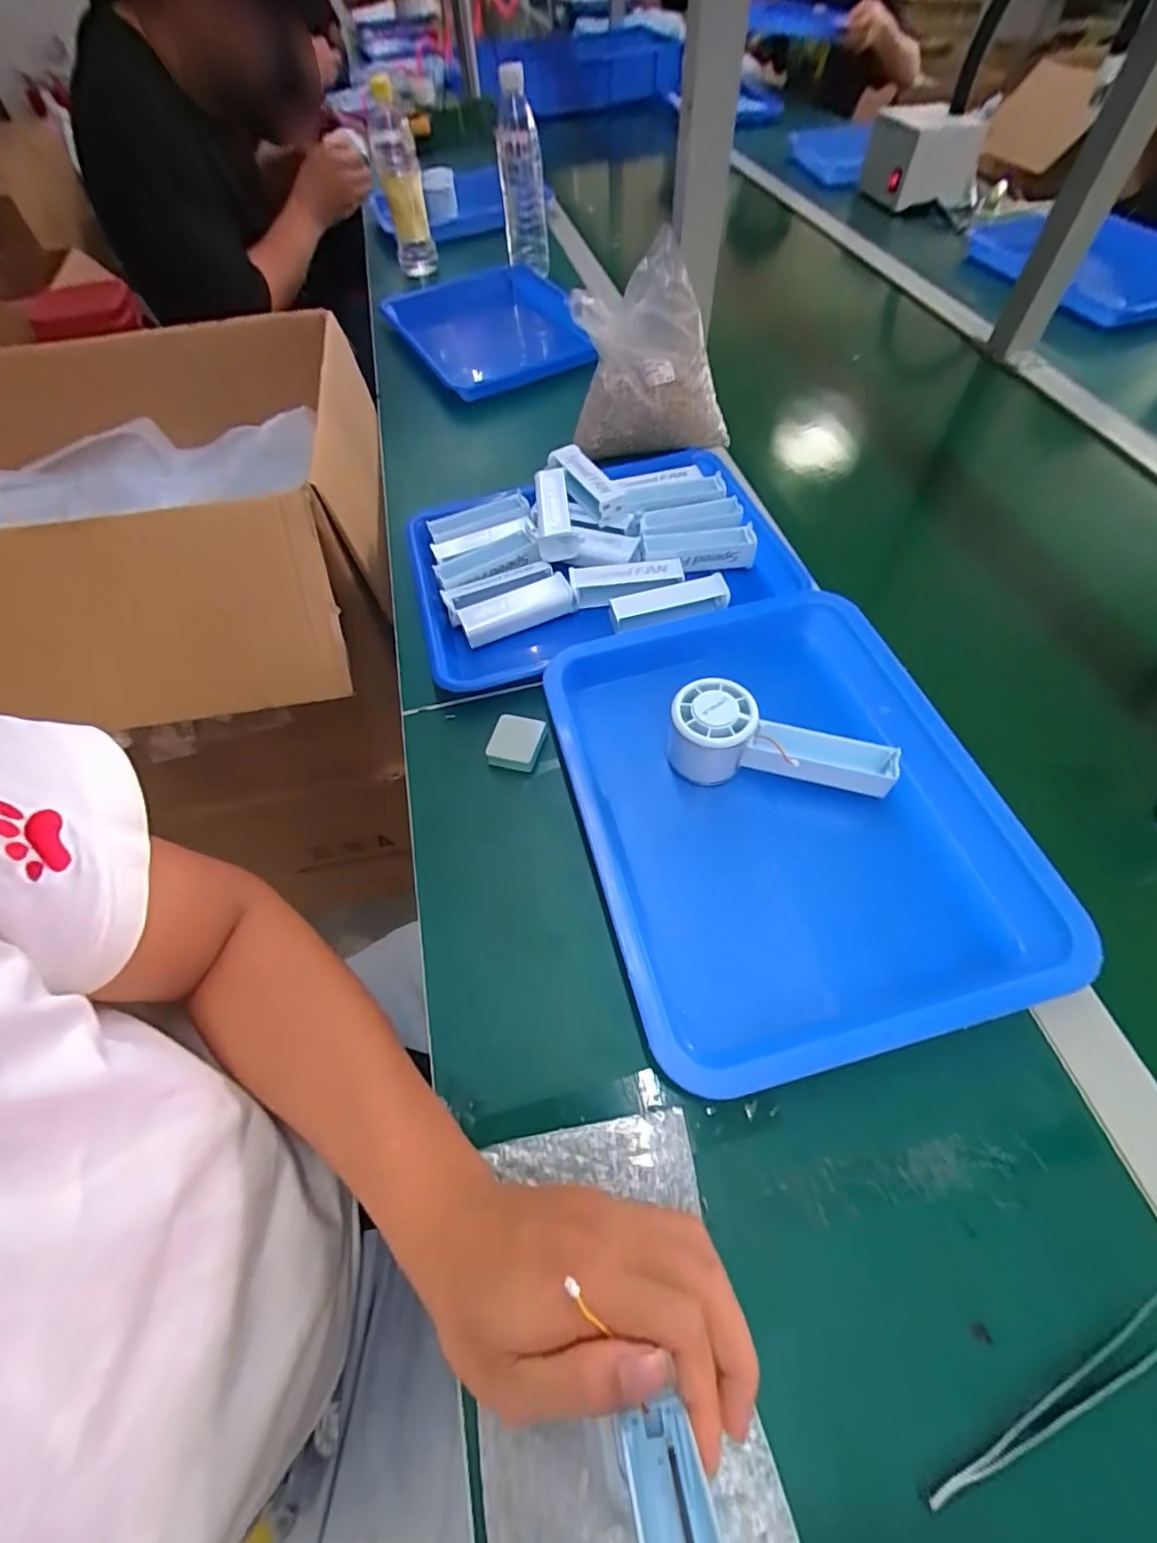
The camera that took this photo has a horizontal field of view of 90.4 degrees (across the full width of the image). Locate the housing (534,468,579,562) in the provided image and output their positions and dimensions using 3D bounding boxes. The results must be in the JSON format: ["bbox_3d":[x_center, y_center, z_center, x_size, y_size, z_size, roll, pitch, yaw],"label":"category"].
[{"bbox_3d":[-0.024,-0.242,0.536,0.035,0.023,0.091,-9,59,-2],"label":"housing"}]

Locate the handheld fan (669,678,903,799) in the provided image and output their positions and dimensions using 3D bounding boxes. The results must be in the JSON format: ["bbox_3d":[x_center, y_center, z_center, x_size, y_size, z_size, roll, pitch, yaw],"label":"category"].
[{"bbox_3d":[0.139,-0.021,0.398,0.148,0.050,0.052,7,57,9],"label":"handheld fan"}]

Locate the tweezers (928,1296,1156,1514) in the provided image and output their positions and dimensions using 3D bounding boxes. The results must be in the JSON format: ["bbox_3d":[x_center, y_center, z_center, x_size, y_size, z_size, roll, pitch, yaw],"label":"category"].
[{"bbox_3d":[0.212,0.276,0.248,0.141,0.007,0.016,-25,61,-12],"label":"tweezers"}]

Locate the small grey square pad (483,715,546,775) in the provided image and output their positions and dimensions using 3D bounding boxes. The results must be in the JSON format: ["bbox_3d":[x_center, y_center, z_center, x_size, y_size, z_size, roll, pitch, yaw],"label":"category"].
[{"bbox_3d":[-0.048,-0.022,0.447,0.038,0.014,0.041,11,60,10],"label":"small grey square pad"}]

